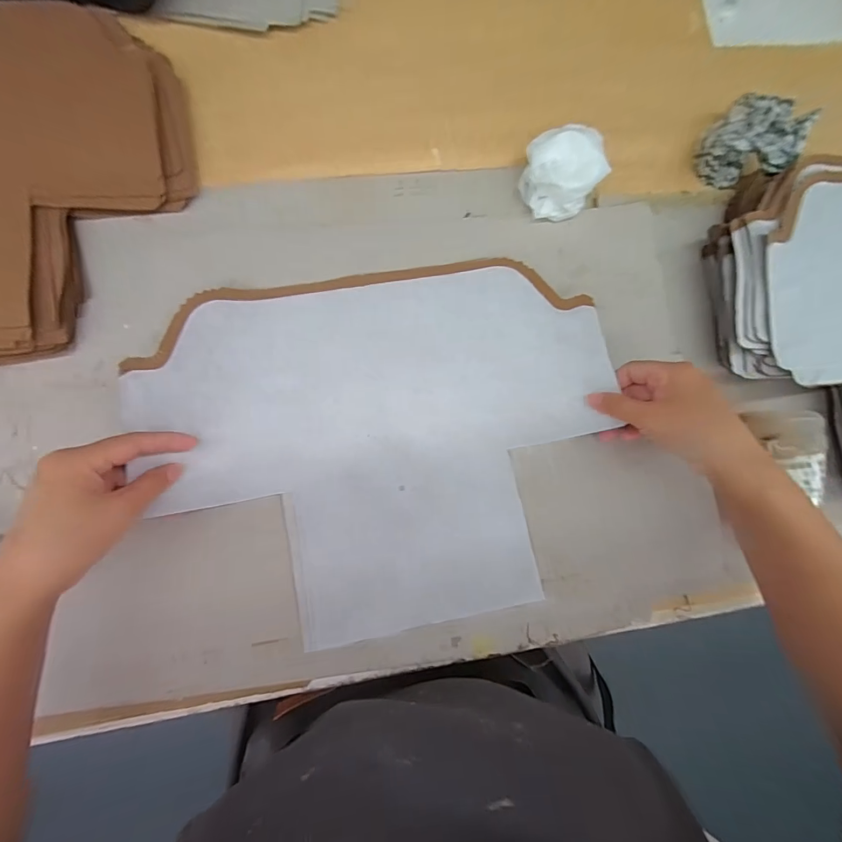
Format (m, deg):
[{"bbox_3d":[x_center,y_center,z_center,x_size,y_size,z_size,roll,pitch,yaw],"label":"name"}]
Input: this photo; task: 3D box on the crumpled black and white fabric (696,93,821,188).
[{"bbox_3d":[0.332,-0.280,0.406,0.082,0.070,0.064,37,81,0],"label":"crumpled black and white fabric"}]

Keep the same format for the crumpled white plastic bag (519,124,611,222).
[{"bbox_3d":[0.137,-0.243,0.393,0.070,0.043,0.076,-15,84,-7],"label":"crumpled white plastic bag"}]

